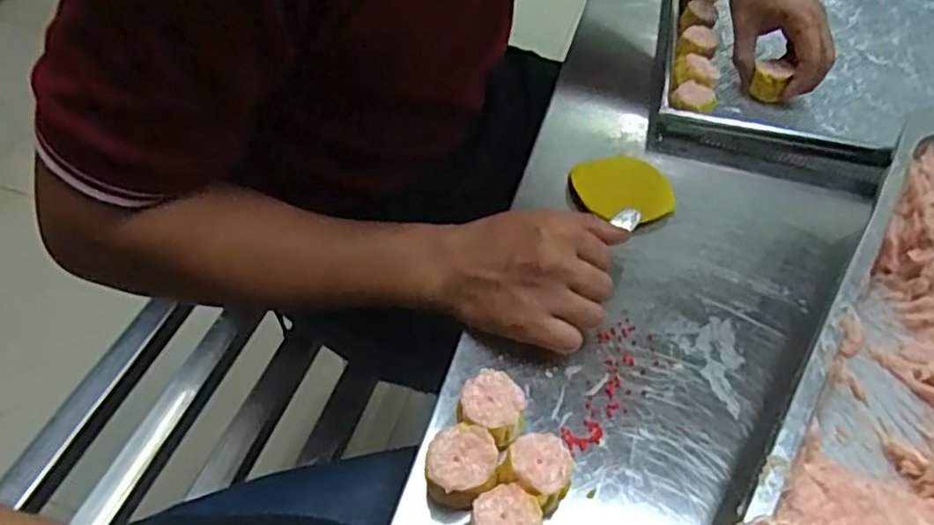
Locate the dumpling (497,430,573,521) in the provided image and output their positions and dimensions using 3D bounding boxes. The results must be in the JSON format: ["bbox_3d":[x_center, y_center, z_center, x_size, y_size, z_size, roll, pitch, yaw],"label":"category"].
[{"bbox_3d":[0.040,0.118,0.387,0.036,0.038,0.038,3,48,-3],"label":"dumpling"}]

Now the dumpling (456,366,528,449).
[{"bbox_3d":[0.015,0.090,0.412,0.037,0.036,0.039,3,48,-3],"label":"dumpling"}]

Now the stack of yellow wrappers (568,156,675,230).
[{"bbox_3d":[0.127,-0.058,0.572,0.077,0.023,0.073,-13,51,-17],"label":"stack of yellow wrappers"}]

